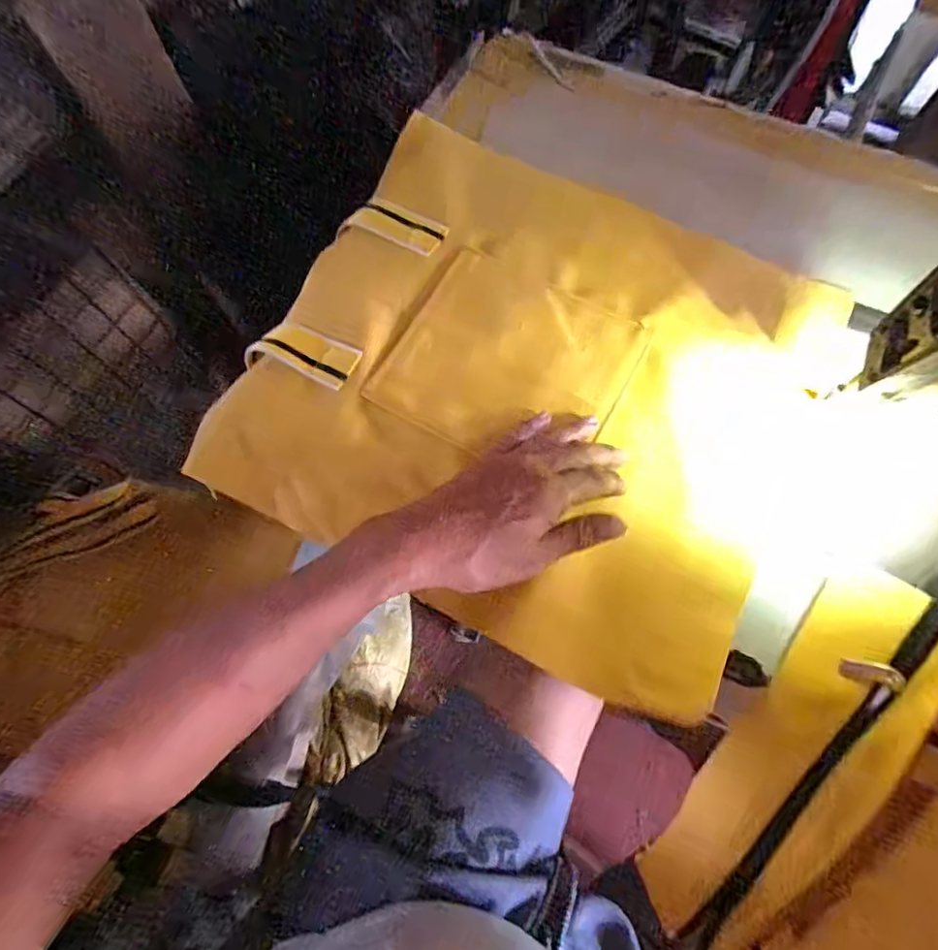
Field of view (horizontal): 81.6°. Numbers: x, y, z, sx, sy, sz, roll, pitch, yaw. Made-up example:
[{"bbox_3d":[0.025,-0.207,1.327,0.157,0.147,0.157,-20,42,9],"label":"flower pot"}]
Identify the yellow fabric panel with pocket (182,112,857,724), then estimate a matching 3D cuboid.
[{"bbox_3d":[0.047,-0.074,0.395,0.371,0.036,0.353,27,70,9],"label":"yellow fabric panel with pocket"}]

